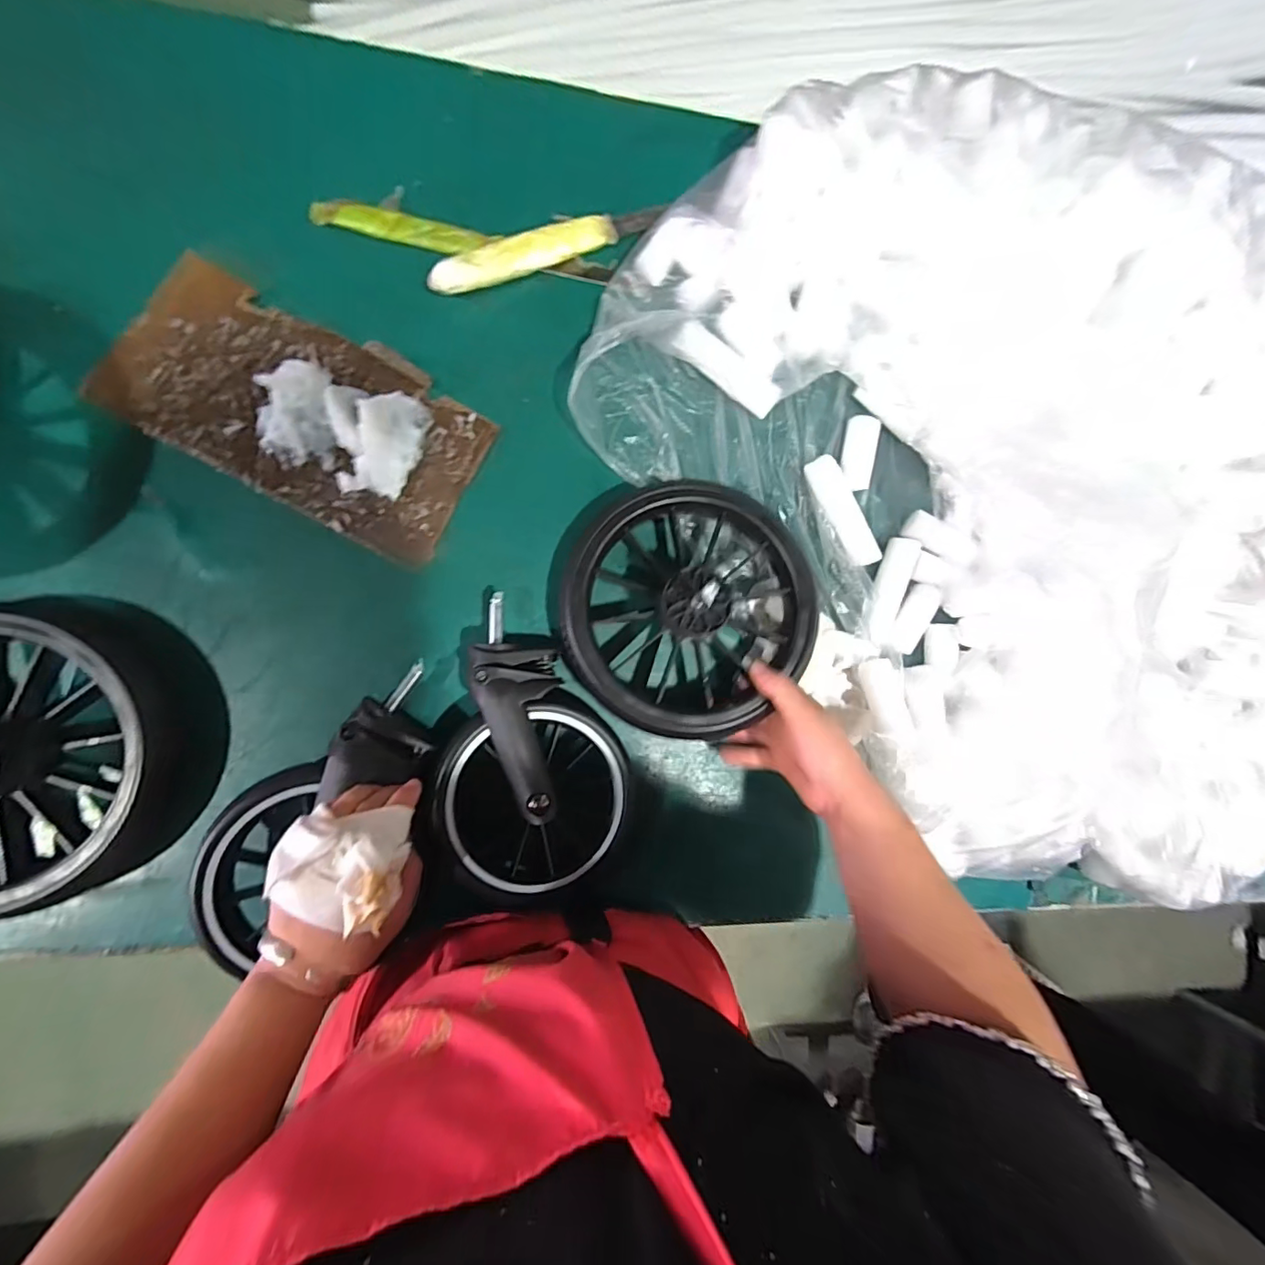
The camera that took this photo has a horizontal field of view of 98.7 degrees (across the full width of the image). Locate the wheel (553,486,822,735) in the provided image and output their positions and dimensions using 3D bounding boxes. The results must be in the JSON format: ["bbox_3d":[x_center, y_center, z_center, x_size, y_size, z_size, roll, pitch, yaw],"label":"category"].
[{"bbox_3d":[0.051,-0.024,0.488,0.220,0.066,0.224,0,90,-9],"label":"wheel"}]

